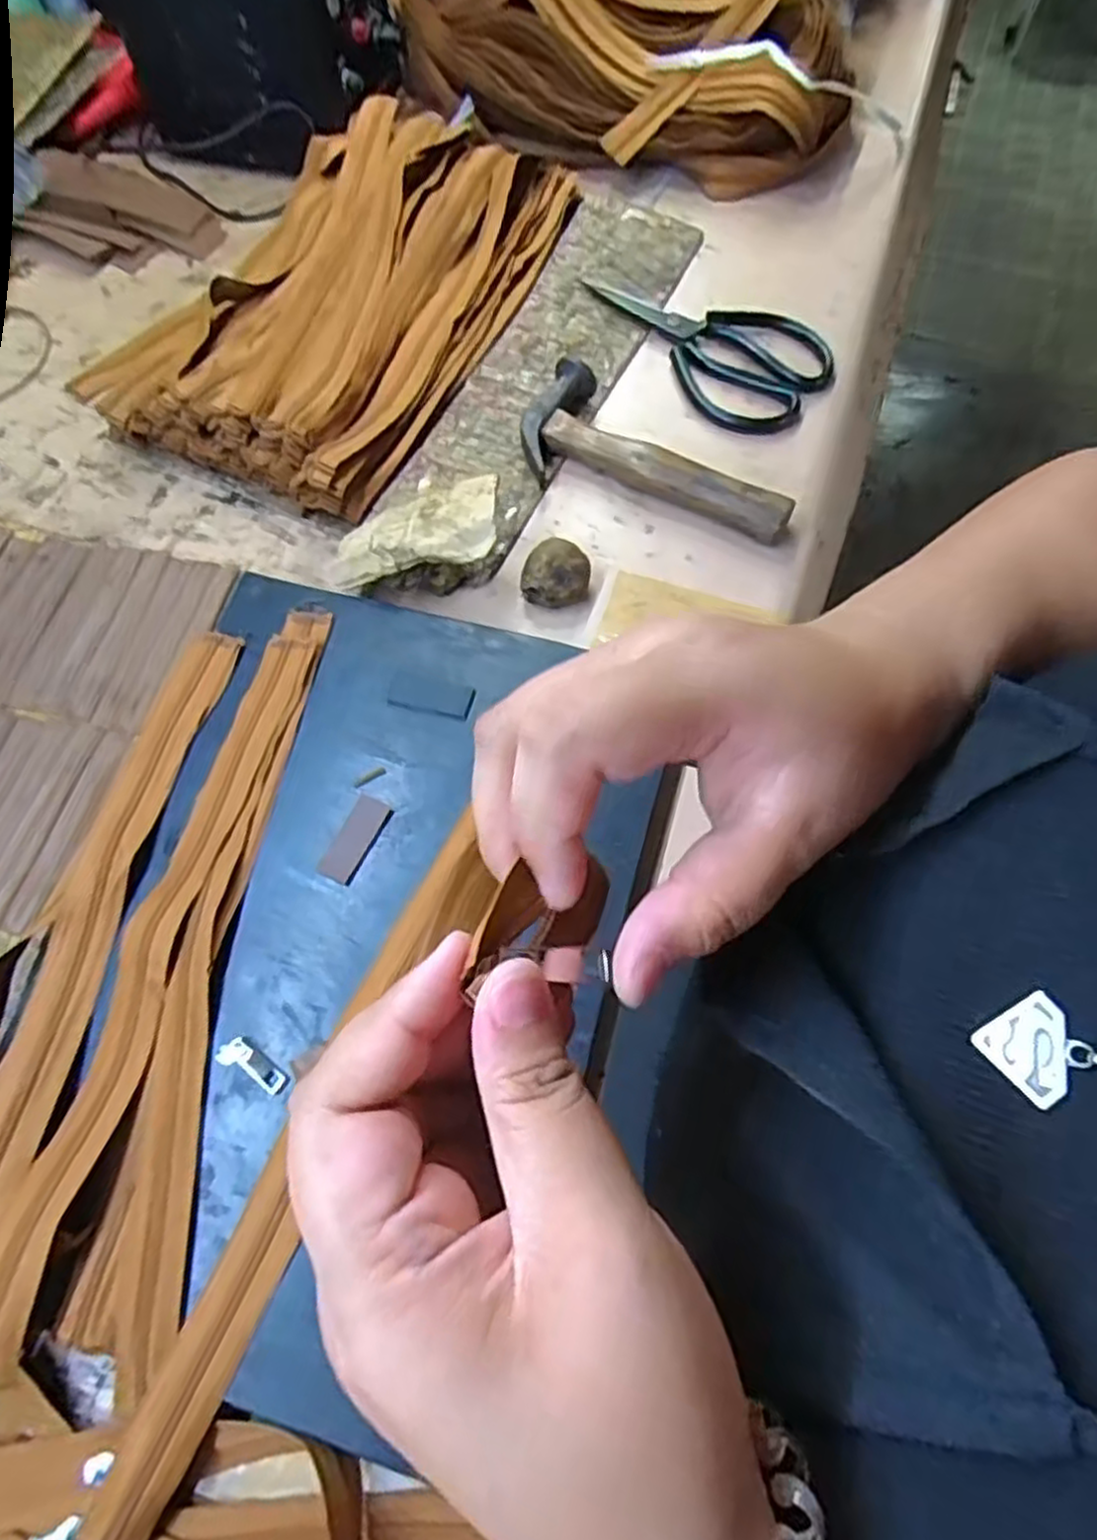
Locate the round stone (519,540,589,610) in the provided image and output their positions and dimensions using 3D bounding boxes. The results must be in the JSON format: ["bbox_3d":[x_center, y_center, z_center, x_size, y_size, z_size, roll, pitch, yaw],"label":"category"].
[{"bbox_3d":[0.006,-0.126,0.483,0.041,0.031,0.039,-1,68,2],"label":"round stone"}]

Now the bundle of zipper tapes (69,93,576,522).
[{"bbox_3d":[-0.168,-0.388,0.580,0.271,0.051,0.389,25,71,12],"label":"bundle of zipper tapes"}]

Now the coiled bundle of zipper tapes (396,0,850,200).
[{"bbox_3d":[0.068,-0.616,0.631,0.380,0.109,0.168,17,70,9],"label":"coiled bundle of zipper tapes"}]

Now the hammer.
[{"bbox_3d":[0.078,-0.220,0.516,0.192,0.030,0.084,22,70,11],"label":"hammer"}]

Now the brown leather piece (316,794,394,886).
[{"bbox_3d":[-0.108,0.039,0.416,0.022,0.004,0.049,24,71,11],"label":"brown leather piece"}]

